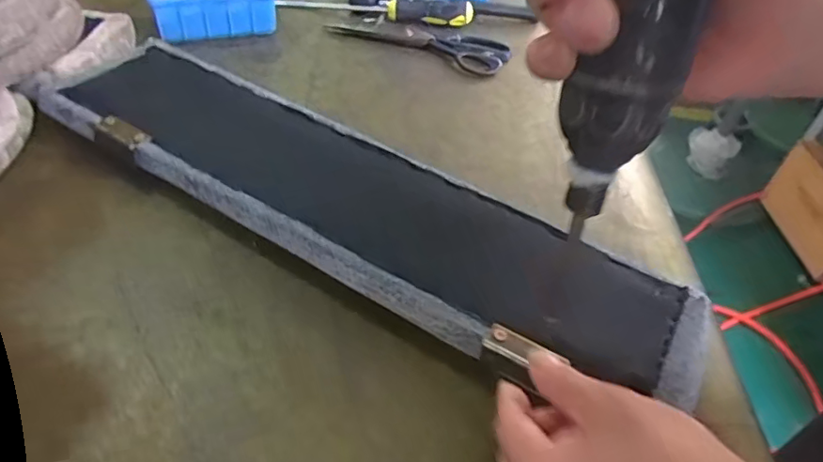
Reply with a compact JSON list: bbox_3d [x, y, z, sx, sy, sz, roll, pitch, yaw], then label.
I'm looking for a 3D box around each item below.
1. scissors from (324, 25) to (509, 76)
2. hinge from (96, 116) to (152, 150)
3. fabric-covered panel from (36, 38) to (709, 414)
[{"bbox_3d":[0.012,-0.230,0.666,0.207,0.010,0.074,18,46,11],"label":"scissors"},{"bbox_3d":[-0.233,-0.082,0.443,0.051,0.007,0.019,27,48,18],"label":"hinge"},{"bbox_3d":[-0.050,-0.025,0.430,0.525,0.027,0.125,26,48,18],"label":"fabric-covered panel"}]

